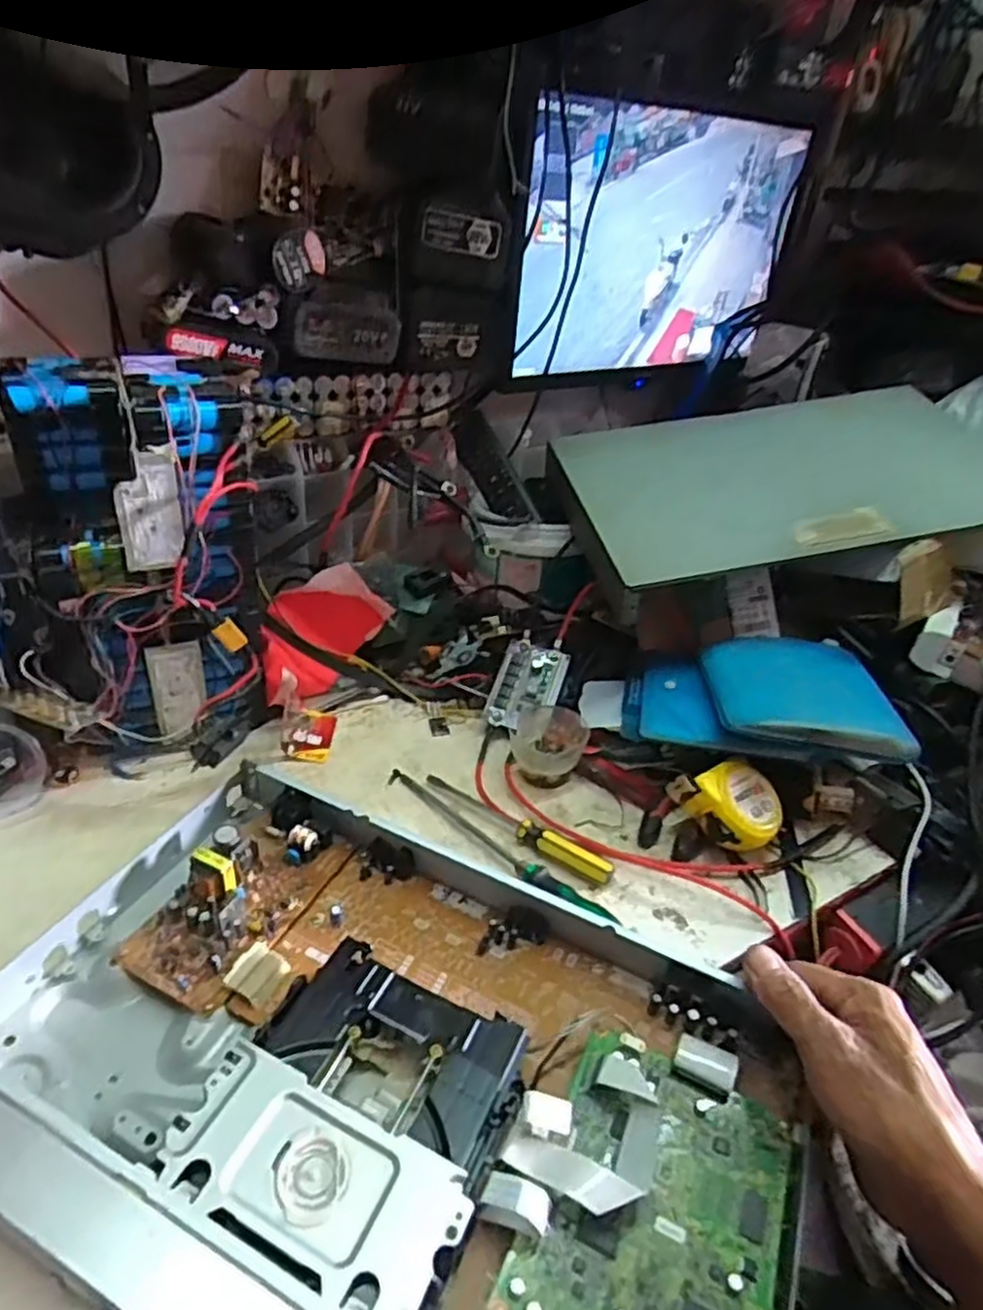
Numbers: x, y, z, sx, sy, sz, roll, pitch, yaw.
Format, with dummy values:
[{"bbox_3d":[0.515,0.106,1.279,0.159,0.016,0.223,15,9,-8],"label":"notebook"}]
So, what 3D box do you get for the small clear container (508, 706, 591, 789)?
[{"bbox_3d":[0.049,0.078,0.648,0.062,0.038,0.070,-1,32,-10],"label":"small clear container"}]

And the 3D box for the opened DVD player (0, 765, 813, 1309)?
[{"bbox_3d":[-0.058,0.220,0.390,0.415,0.049,0.272,18,34,19],"label":"opened DVD player"}]

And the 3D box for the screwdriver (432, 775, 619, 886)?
[{"bbox_3d":[0.018,0.132,0.586,0.169,0.018,0.023,24,36,27],"label":"screwdriver"}]

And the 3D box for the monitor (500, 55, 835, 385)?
[{"bbox_3d":[0.203,-0.467,0.849,0.425,0.275,0.055,-19,40,-34],"label":"monitor"}]

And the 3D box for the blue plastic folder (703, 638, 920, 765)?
[{"bbox_3d":[0.257,0.026,0.626,0.143,0.023,0.160,7,32,3],"label":"blue plastic folder"}]

